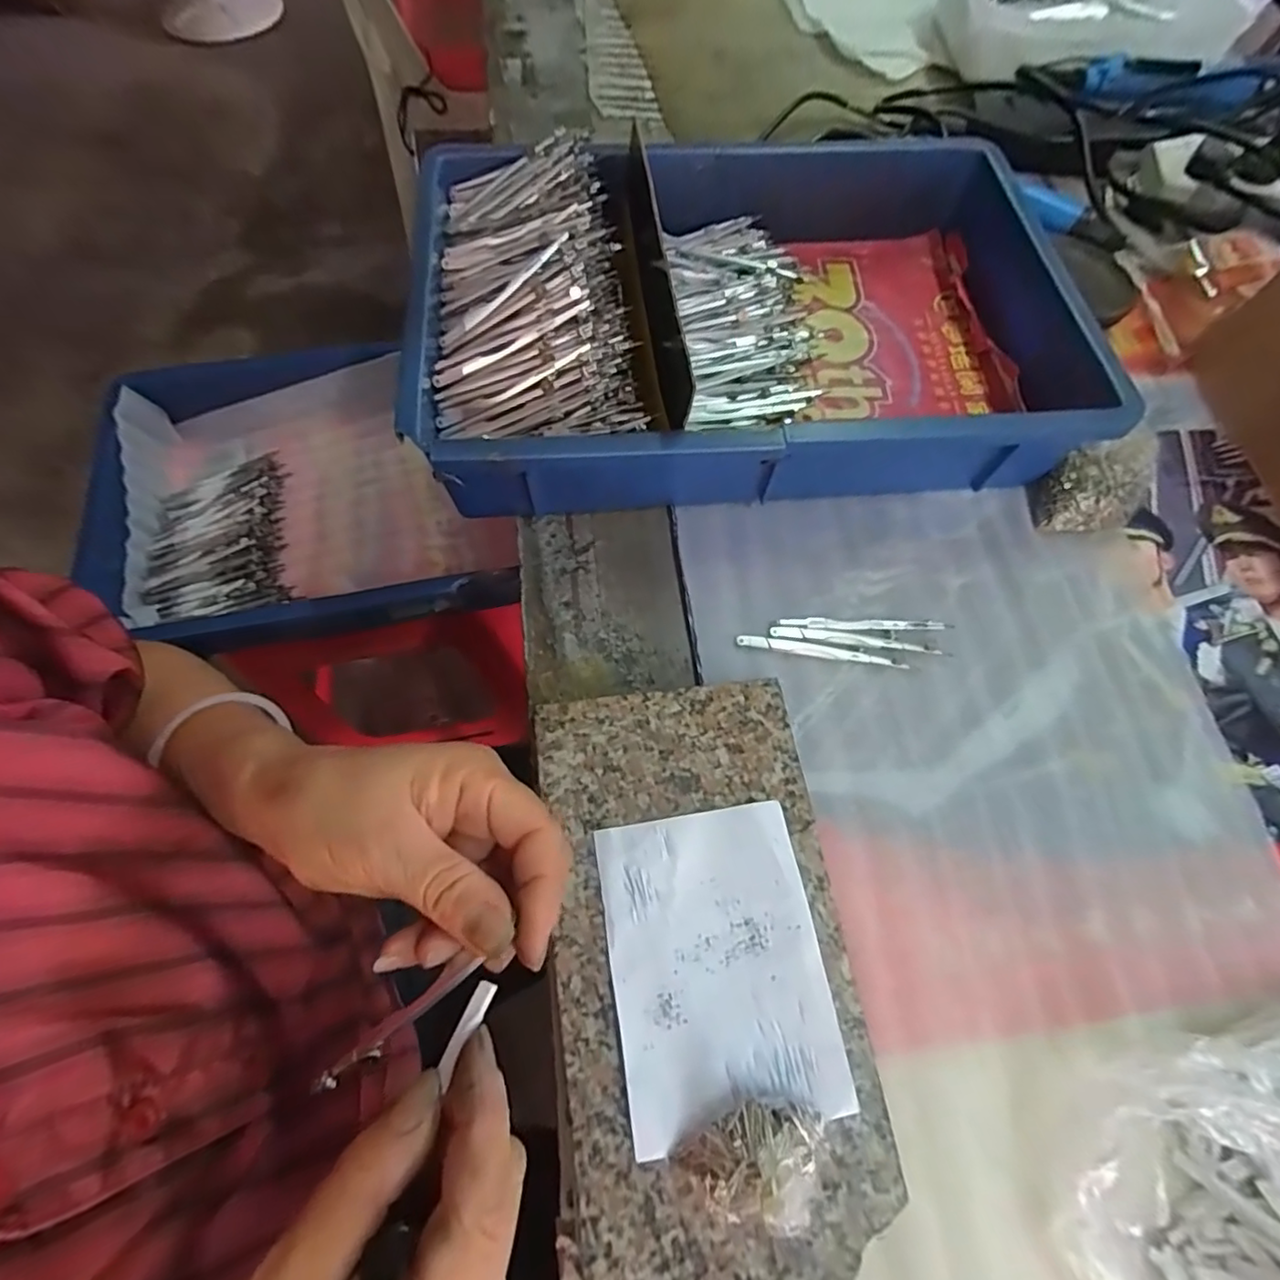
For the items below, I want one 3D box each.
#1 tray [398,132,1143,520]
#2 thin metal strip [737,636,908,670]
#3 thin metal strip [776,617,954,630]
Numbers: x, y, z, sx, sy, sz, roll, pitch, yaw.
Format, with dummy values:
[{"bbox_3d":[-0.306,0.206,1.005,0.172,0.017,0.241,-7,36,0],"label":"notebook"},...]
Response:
[{"bbox_3d":[0.069,-0.224,0.410,0.414,0.088,0.277,-5,67,-4],"label":"tray"},{"bbox_3d":[0.109,0.006,0.357,0.100,0.004,0.008,8,67,2],"label":"thin metal strip"},{"bbox_3d":[0.138,-0.009,0.364,0.105,0.004,0.008,2,66,-1],"label":"thin metal strip"}]

